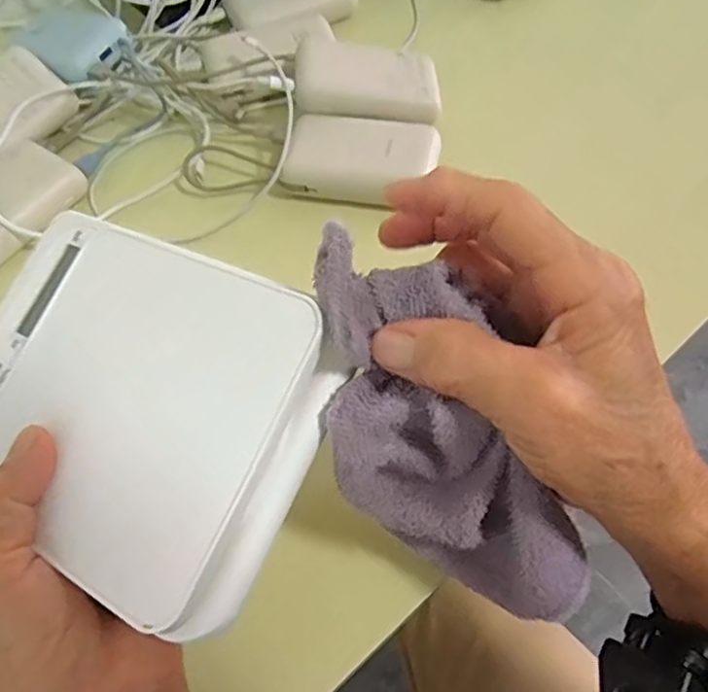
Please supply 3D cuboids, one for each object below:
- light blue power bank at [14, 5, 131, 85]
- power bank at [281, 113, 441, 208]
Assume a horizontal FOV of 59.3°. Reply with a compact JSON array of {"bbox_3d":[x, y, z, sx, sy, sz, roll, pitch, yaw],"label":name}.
[{"bbox_3d":[-0.218,-0.235,0.480,0.088,0.022,0.061,34,67,21],"label":"light blue power bank"},{"bbox_3d":[0.006,-0.126,0.426,0.094,0.033,0.066,15,61,12],"label":"power bank"}]

